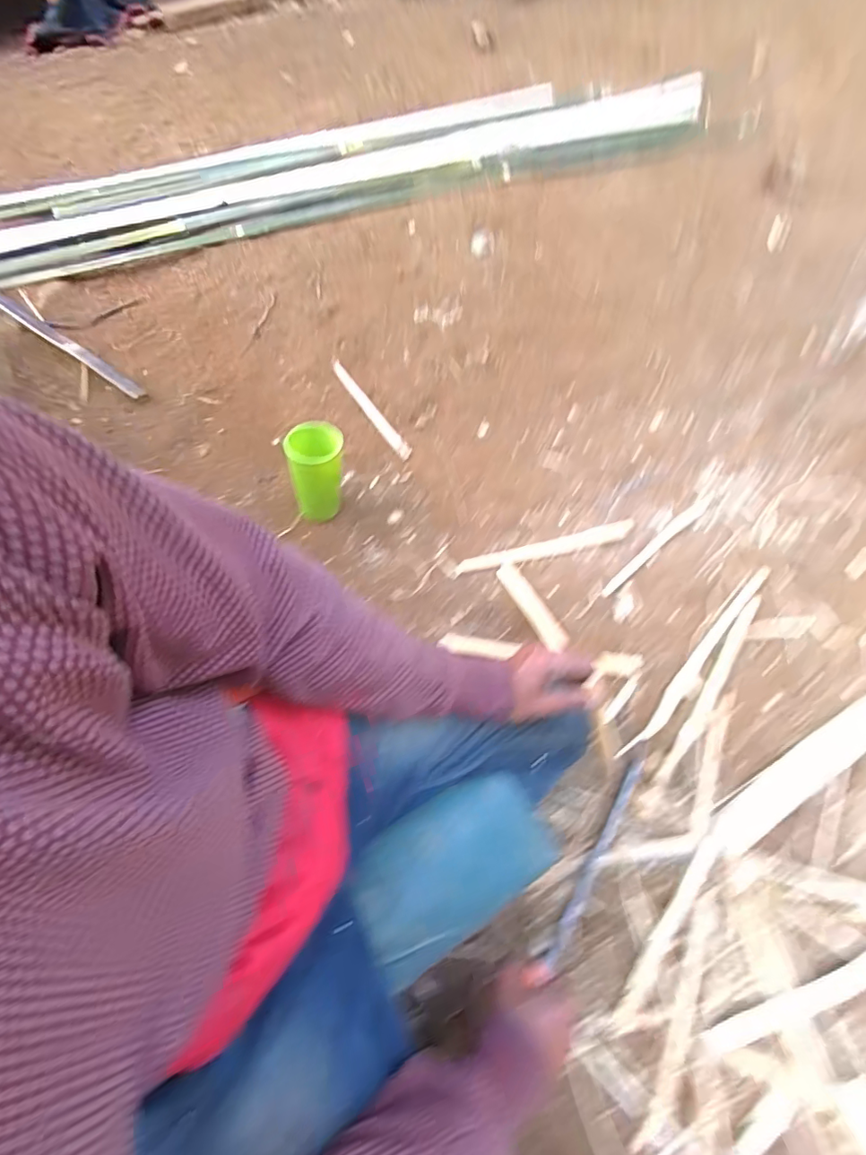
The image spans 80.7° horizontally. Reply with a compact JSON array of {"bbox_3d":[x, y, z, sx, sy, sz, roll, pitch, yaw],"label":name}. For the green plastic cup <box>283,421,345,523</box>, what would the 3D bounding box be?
[{"bbox_3d":[-0.161,-0.151,0.744,0.081,0.143,0.076,-1,60,2],"label":"green plastic cup"}]

